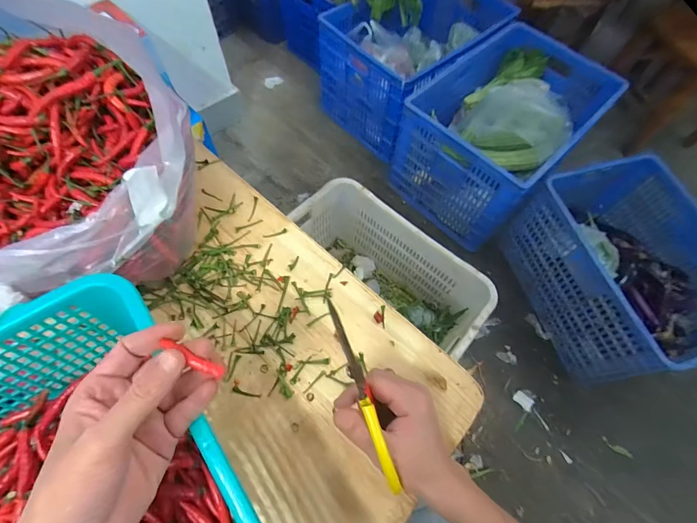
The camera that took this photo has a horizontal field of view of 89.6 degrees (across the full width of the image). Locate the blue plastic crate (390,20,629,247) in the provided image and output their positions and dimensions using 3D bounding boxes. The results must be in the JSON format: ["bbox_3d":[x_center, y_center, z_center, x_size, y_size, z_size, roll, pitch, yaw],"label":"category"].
[{"bbox_3d":[0.571,-0.493,1.338,0.487,0.410,0.702,42,69,16],"label":"blue plastic crate"}]

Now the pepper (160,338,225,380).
[{"bbox_3d":[-0.109,0.068,0.245,0.048,0.009,0.010,28,66,6],"label":"pepper"}]

